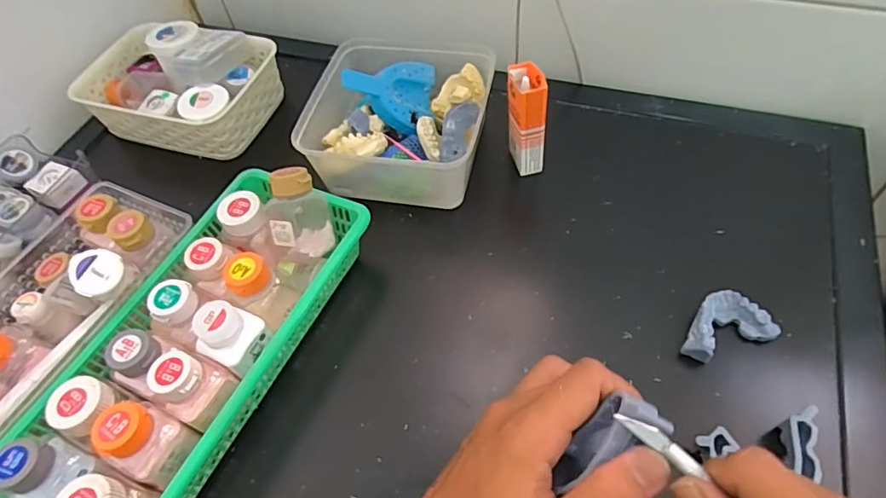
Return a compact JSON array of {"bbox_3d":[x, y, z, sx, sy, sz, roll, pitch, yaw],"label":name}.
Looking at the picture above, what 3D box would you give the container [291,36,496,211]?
[{"bbox_3d":[-0.042,-0.130,0.508,0.172,0.075,0.164,-3,55,4],"label":"container"}]

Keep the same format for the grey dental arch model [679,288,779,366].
[{"bbox_3d":[0.207,0.056,0.389,0.067,0.021,0.042,-17,55,-6],"label":"grey dental arch model"}]

